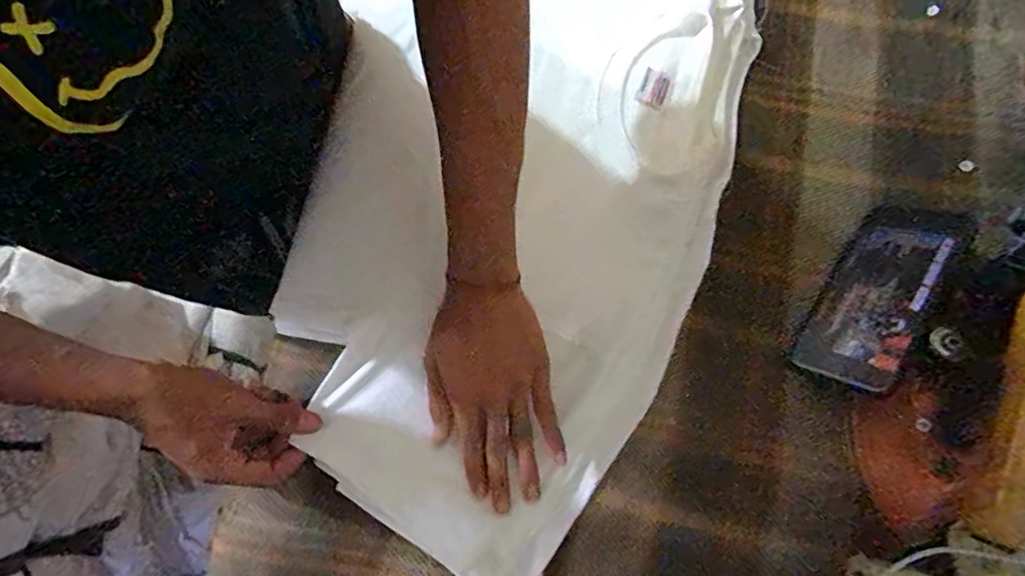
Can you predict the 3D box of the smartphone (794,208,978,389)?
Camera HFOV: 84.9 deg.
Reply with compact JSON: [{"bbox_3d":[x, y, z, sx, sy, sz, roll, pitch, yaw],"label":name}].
[{"bbox_3d":[0.298,0.004,0.456,0.071,0.016,0.156,28,78,44],"label":"smartphone"}]

